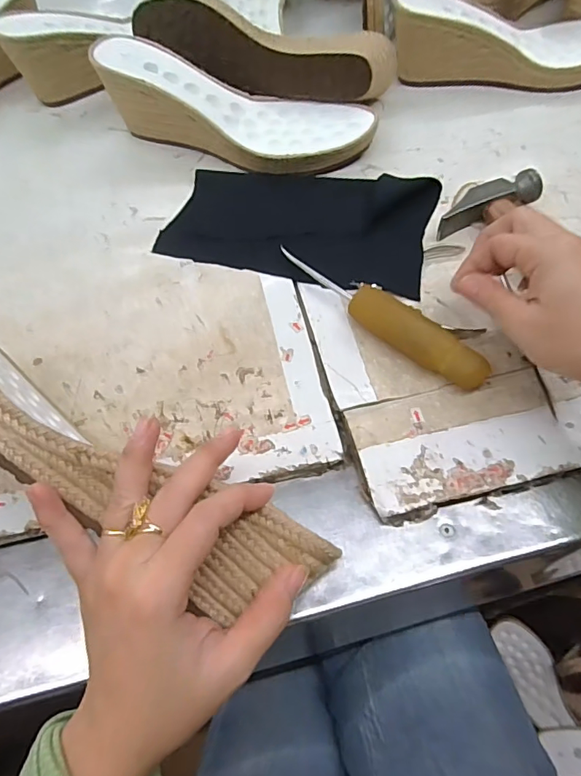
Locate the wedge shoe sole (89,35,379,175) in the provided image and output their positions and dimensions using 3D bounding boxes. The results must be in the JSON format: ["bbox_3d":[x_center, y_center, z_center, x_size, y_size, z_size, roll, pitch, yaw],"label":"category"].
[{"bbox_3d":[-0.047,-0.253,0.438,0.241,0.073,0.080,5,62,6],"label":"wedge shoe sole"}]

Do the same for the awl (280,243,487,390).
[{"bbox_3d":[0.061,-0.054,0.350,0.175,0.029,0.021,37,69,20],"label":"awl"}]

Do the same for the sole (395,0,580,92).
[{"bbox_3d":[0.227,-0.350,0.486,0.247,0.067,0.093,-3,61,1],"label":"sole"}]

